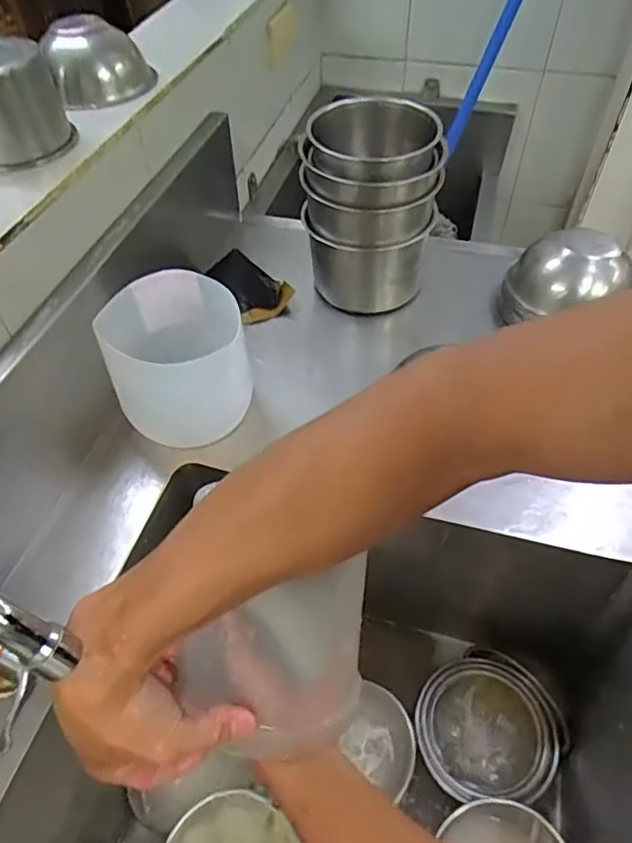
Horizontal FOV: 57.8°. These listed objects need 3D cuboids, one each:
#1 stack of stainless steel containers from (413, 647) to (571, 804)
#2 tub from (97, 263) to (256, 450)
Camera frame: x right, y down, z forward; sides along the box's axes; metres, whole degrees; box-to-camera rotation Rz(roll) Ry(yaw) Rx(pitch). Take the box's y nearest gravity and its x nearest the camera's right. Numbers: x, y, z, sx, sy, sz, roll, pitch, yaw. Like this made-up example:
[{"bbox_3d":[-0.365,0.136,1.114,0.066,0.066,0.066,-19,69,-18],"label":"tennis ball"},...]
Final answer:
[{"bbox_3d":[0.211,0.387,0.717,0.162,0.072,0.164,-37,59,-26],"label":"stack of stainless steel containers"},{"bbox_3d":[-0.149,-0.064,0.646,0.136,0.143,0.145,-1,50,1],"label":"tub"}]

